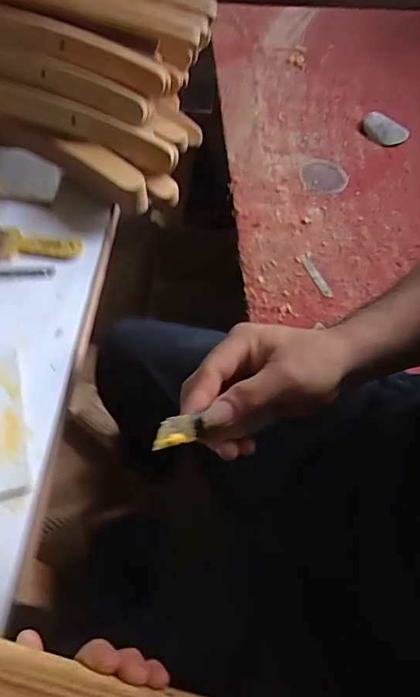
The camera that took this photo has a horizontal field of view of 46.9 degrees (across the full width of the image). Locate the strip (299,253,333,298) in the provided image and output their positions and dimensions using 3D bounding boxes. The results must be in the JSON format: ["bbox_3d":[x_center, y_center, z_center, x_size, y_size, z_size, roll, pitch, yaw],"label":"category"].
[{"bbox_3d":[0.179,-0.123,0.815,0.020,0.004,0.093,-17,62,-12],"label":"strip"}]

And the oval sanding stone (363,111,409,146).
[{"bbox_3d":[0.368,-0.464,1.020,0.072,0.017,0.094,-38,68,-21],"label":"oval sanding stone"}]

